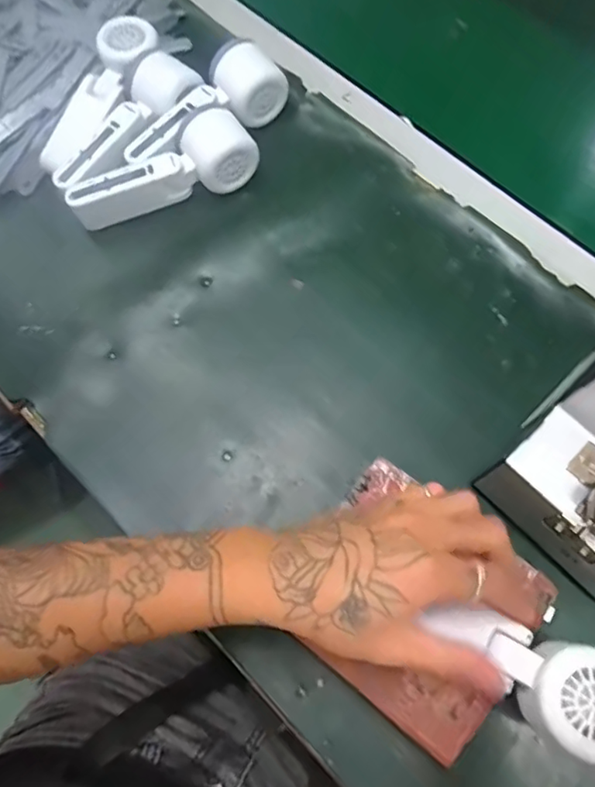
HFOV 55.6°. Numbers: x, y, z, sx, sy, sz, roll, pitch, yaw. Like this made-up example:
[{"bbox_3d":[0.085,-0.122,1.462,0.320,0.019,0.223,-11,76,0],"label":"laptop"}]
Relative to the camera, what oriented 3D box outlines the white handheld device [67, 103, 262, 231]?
[{"bbox_3d":[-0.118,-0.198,0.492,0.162,0.053,0.052,-16,70,-6],"label":"white handheld device"}]

